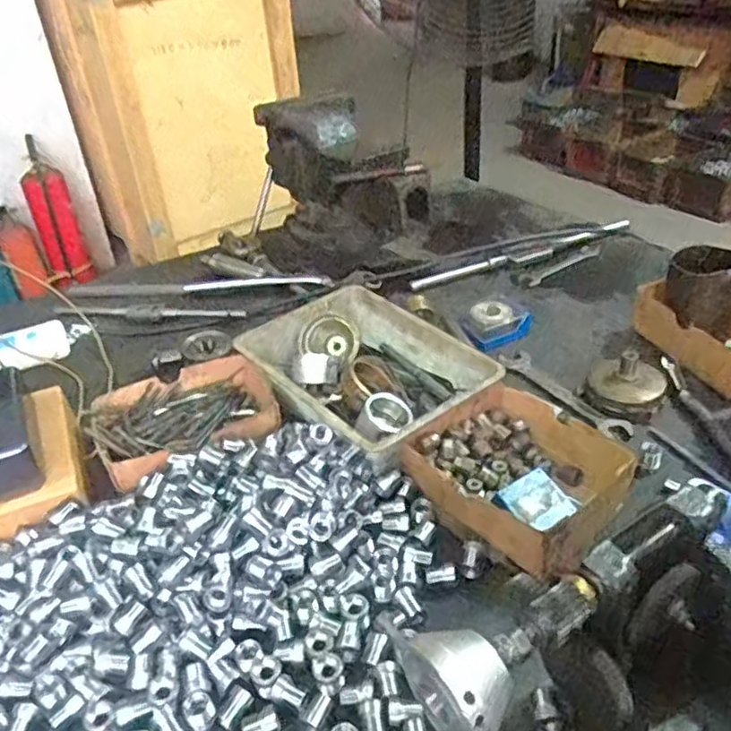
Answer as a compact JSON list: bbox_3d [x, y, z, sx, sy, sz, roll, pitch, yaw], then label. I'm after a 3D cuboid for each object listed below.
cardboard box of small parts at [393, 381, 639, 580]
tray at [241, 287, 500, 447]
[{"bbox_3d":[0.134,0.092,0.599,0.148,0.049,0.179,-26,39,-29],"label":"cardboard box of small parts"},{"bbox_3d":[-0.003,0.011,0.707,0.170,0.070,0.239,-27,40,-30],"label":"tray"}]

